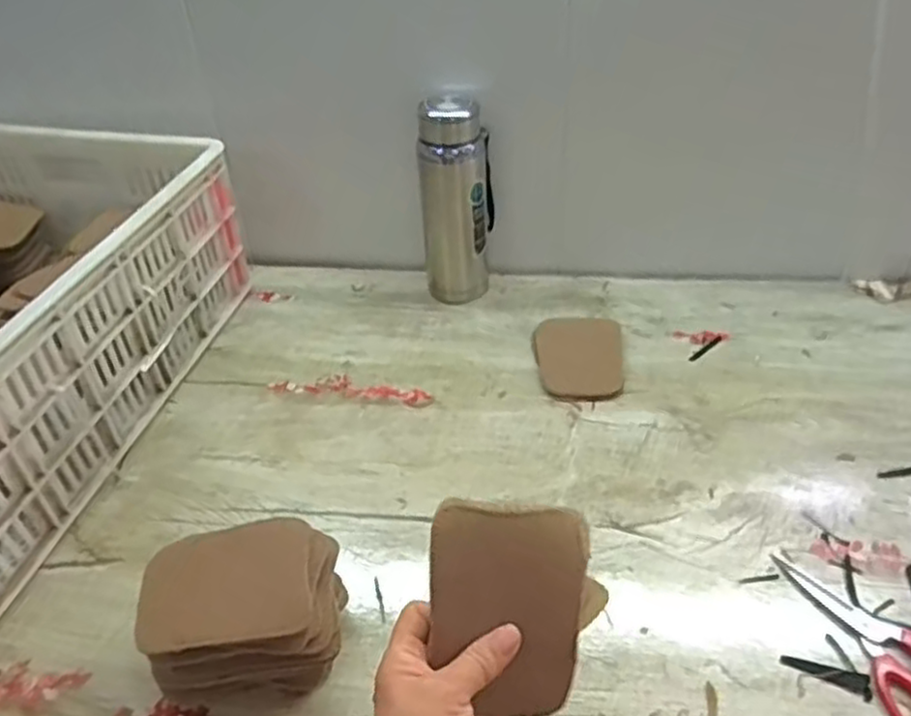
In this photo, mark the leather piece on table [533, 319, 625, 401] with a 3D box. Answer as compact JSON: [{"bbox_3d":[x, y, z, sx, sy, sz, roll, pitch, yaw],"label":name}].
[{"bbox_3d":[0.130,-0.001,0.771,0.092,0.014,0.116,3,40,9],"label":"leather piece on table"}]

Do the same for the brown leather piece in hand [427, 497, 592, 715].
[{"bbox_3d":[0.029,0.144,0.421,0.088,0.013,0.114,6,78,0],"label":"brown leather piece in hand"}]

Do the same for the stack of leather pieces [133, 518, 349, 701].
[{"bbox_3d":[-0.145,0.181,0.510,0.126,0.098,0.085,-6,39,-2],"label":"stack of leather pieces"}]

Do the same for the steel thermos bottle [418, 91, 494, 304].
[{"bbox_3d":[0.002,-0.174,0.826,0.074,0.226,0.058,6,40,12],"label":"steel thermos bottle"}]

